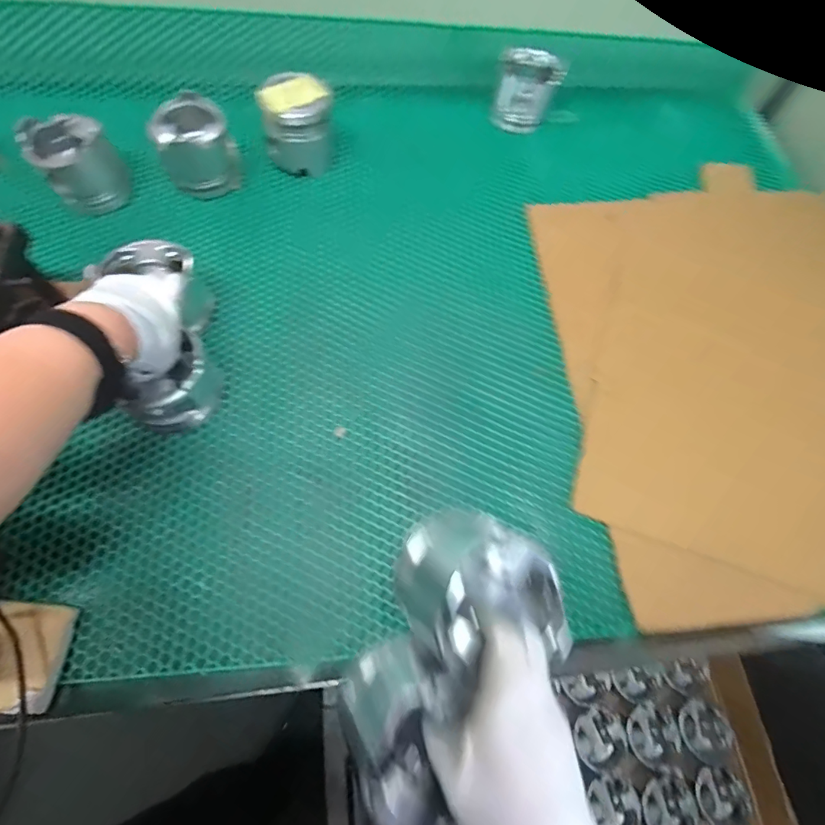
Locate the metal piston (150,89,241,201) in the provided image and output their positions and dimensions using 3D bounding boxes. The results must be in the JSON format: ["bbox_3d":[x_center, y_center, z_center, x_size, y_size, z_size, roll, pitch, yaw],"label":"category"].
[{"bbox_3d":[-0.296,-0.356,0.637,0.097,0.093,0.091,-27,70,-15],"label":"metal piston"}]

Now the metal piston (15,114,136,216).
[{"bbox_3d":[-0.430,-0.313,0.602,0.099,0.090,0.092,-38,73,-18],"label":"metal piston"}]

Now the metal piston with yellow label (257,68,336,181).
[{"bbox_3d":[-0.161,-0.399,0.653,0.100,0.095,0.089,-3,66,-5],"label":"metal piston with yellow label"}]

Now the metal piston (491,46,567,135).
[{"bbox_3d":[0.181,-0.512,0.746,0.089,0.088,0.070,10,64,1],"label":"metal piston"}]

